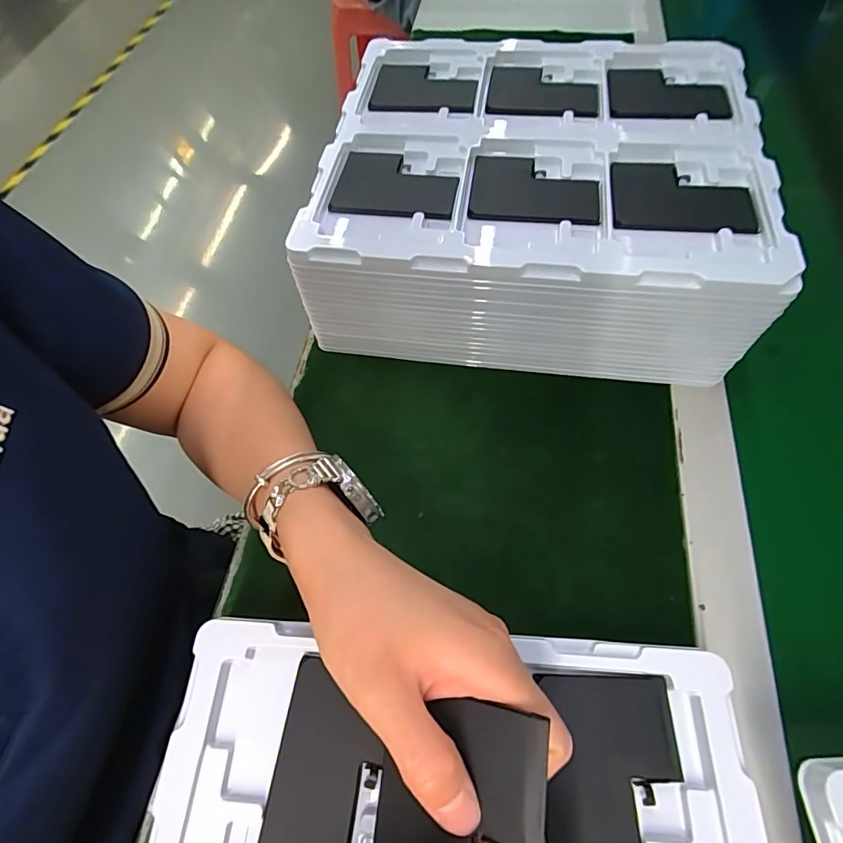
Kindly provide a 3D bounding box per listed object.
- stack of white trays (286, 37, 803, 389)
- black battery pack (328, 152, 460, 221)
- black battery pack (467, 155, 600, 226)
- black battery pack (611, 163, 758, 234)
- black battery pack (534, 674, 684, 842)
[{"bbox_3d":[0.091,-0.187,0.402,0.310,0.109,0.276,7,62,8],"label":"stack of white trays"},{"bbox_3d":[-0.018,-0.176,0.351,0.088,0.005,0.070,6,62,8],"label":"black battery pack"},{"bbox_3d":[0.081,-0.166,0.343,0.089,0.012,0.070,7,62,8],"label":"black battery pack"},{"bbox_3d":[0.179,-0.157,0.328,0.089,0.006,0.072,8,63,9],"label":"black battery pack"},{"bbox_3d":[0.092,0.174,0.228,0.064,0.004,0.089,0,62,4],"label":"black battery pack"}]

